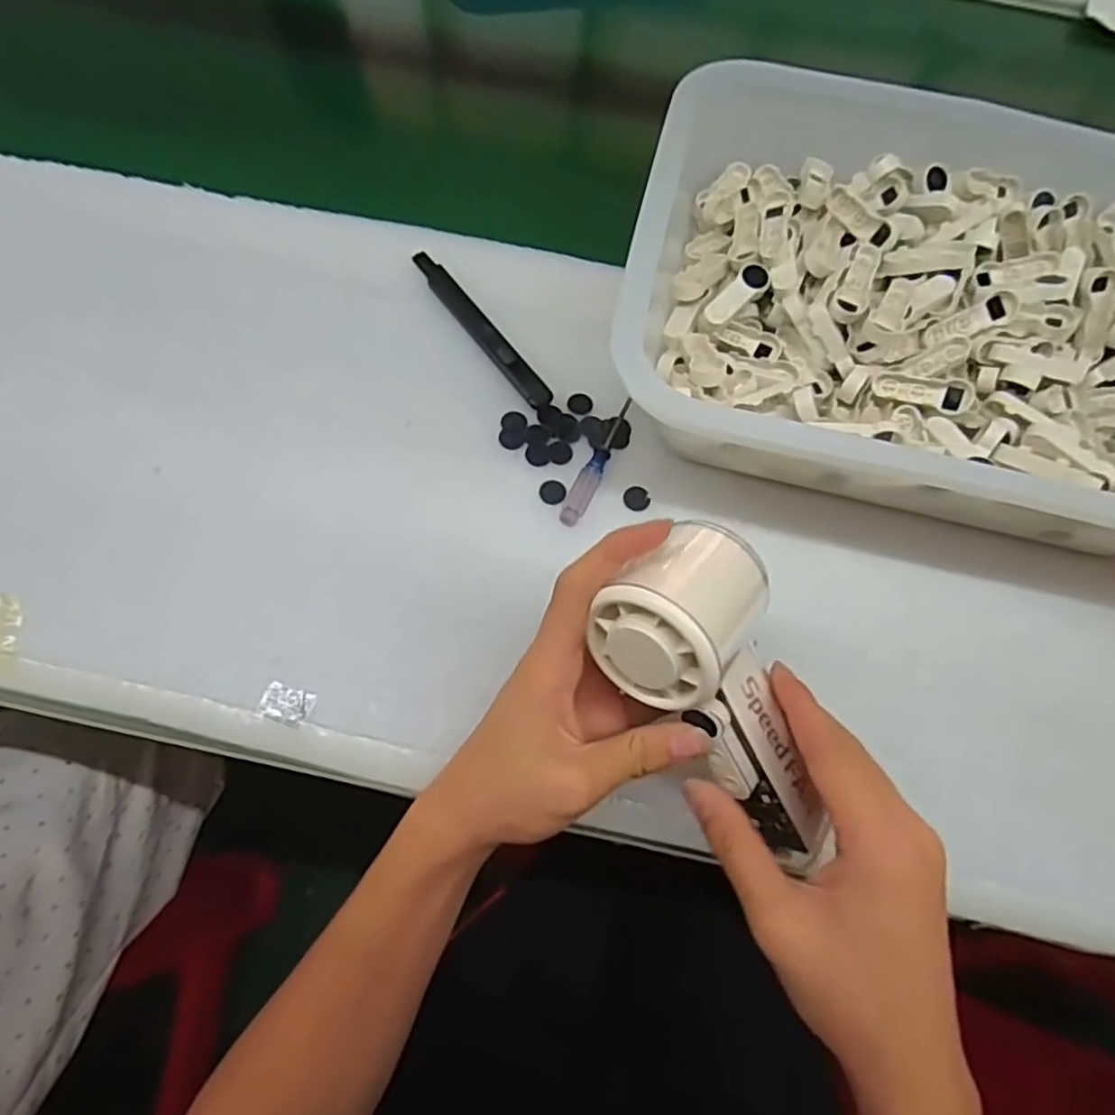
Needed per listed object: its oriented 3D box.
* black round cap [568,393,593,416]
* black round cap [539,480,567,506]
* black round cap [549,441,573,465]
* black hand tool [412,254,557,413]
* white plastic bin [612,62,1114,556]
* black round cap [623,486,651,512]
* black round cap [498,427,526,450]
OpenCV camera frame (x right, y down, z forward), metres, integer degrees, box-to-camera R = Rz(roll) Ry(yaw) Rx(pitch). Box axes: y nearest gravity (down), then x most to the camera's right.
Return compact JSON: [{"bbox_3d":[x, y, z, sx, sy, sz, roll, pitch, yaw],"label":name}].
[{"bbox_3d":[0.014,-0.092,0.412,0.015,0.004,0.015,1,69,-3],"label":"black round cap"},{"bbox_3d":[-0.003,-0.037,0.387,0.015,0.004,0.015,1,69,-3],"label":"black round cap"},{"bbox_3d":[0.002,-0.061,0.398,0.013,0.004,0.015,0,70,-3],"label":"black round cap"},{"bbox_3d":[-0.049,-0.142,0.423,0.015,0.010,0.136,-33,73,-16],"label":"black hand tool"},{"bbox_3d":[0.220,-0.158,0.405,0.344,0.083,0.282,13,67,2],"label":"white plastic bin"},{"bbox_3d":[0.045,-0.034,0.390,0.015,0.004,0.015,1,69,-3],"label":"black round cap"},{"bbox_3d":[-0.026,-0.070,0.400,0.013,0.004,0.015,-25,73,-12],"label":"black round cap"}]

